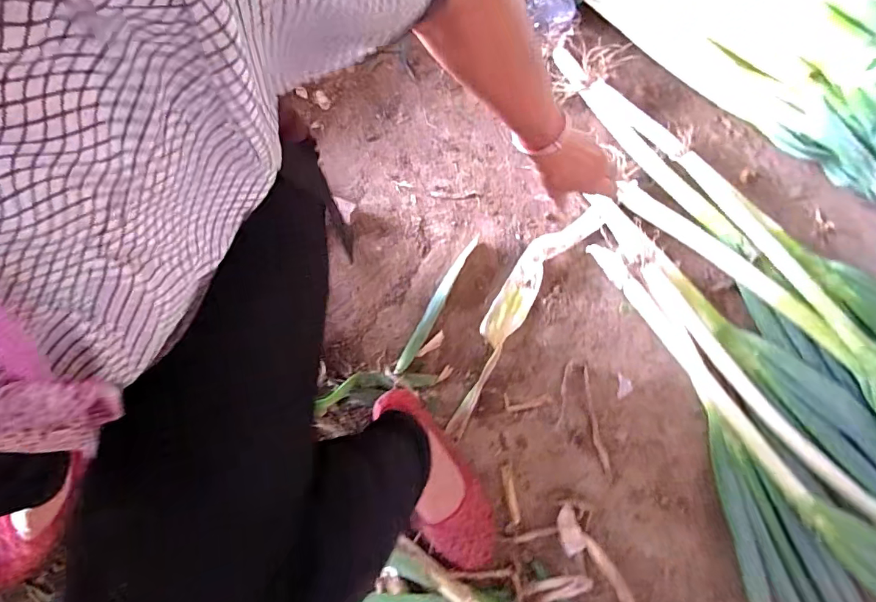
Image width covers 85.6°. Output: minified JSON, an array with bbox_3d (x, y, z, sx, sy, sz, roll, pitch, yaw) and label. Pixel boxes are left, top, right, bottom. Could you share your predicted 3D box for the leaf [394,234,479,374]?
[{"bbox_3d":[-0.002,0.002,0.663,0.017,0.012,0.218,28,82,6],"label":"leaf"}]

